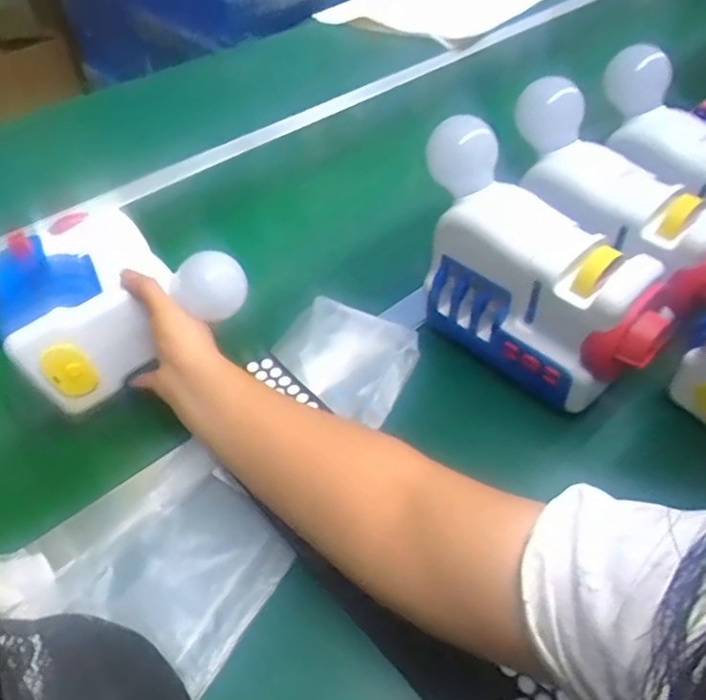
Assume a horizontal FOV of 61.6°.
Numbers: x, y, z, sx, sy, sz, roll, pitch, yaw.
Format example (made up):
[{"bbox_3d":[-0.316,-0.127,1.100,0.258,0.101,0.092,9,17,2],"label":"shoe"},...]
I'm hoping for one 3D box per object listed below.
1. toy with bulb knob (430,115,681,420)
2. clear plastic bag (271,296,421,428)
[{"bbox_3d":[0.155,-0.072,0.501,0.091,0.158,0.223,-31,51,-24],"label":"toy with bulb knob"},{"bbox_3d":[-0.005,0.005,0.556,0.121,0.033,0.104,21,51,23],"label":"clear plastic bag"}]

